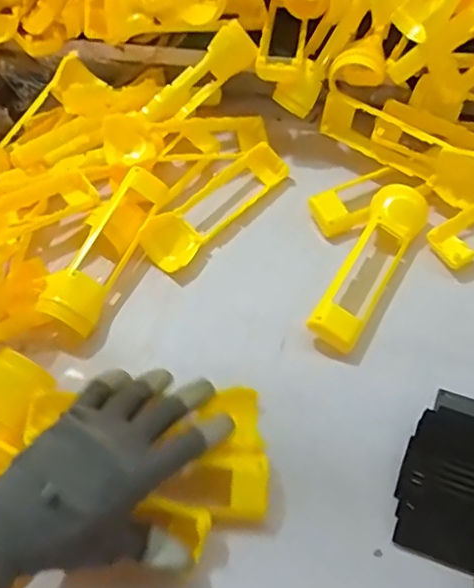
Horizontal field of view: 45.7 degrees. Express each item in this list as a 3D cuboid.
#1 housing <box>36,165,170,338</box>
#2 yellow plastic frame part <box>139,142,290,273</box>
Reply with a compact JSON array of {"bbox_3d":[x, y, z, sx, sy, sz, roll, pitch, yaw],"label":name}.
[{"bbox_3d":[-0.117,-0.041,0.505,0.046,0.052,0.155,21,59,15],"label":"housing"},{"bbox_3d":[-0.019,-0.086,0.539,0.048,0.033,0.163,36,64,23],"label":"yellow plastic frame part"}]

